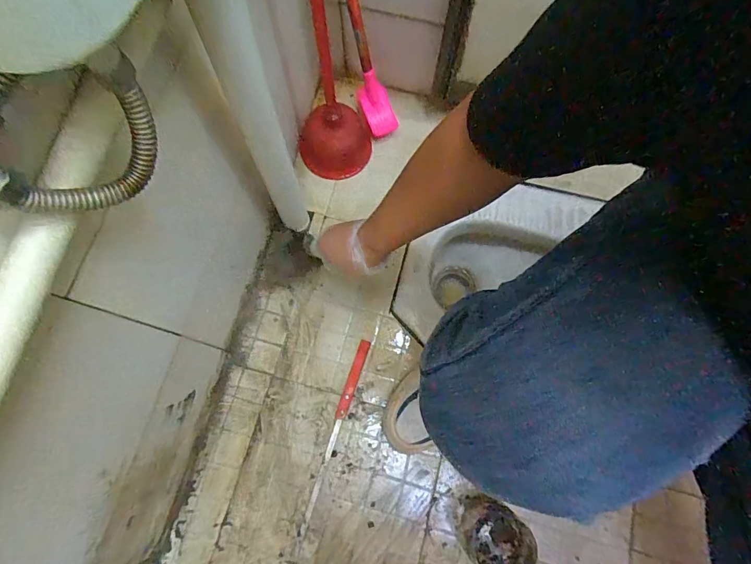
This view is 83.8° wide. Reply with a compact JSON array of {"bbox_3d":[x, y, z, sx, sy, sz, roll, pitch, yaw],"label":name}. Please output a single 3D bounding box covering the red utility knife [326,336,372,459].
[{"bbox_3d":[-0.046,0.183,0.667,0.019,0.006,0.188,18,74,5],"label":"red utility knife"}]

